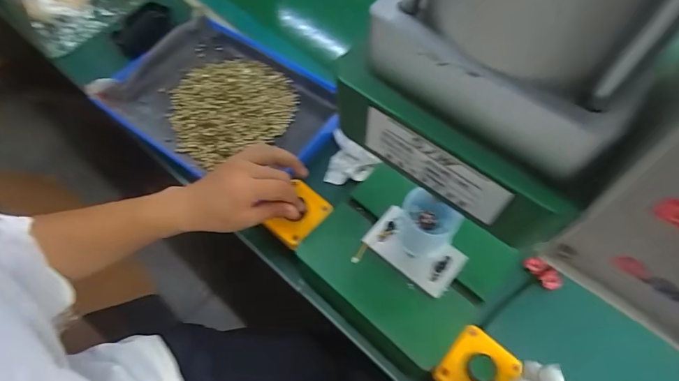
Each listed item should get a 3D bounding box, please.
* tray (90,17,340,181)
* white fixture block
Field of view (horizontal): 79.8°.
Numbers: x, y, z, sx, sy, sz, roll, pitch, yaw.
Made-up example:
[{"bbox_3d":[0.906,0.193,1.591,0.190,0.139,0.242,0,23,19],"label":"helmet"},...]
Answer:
[{"bbox_3d":[-0.162,-0.122,0.604,0.342,0.035,0.231,32,65,16],"label":"tray"},{"bbox_3d":[0.081,0.065,0.444,0.103,0.015,0.056,35,66,17],"label":"white fixture block"}]

